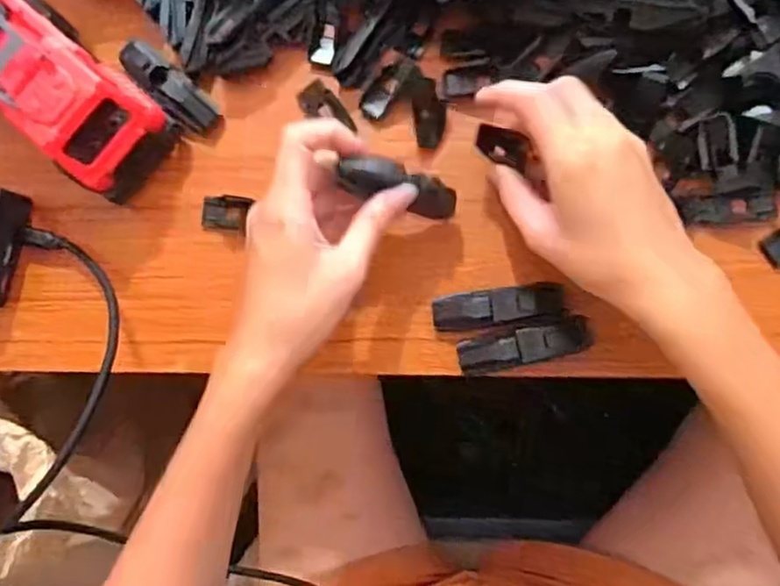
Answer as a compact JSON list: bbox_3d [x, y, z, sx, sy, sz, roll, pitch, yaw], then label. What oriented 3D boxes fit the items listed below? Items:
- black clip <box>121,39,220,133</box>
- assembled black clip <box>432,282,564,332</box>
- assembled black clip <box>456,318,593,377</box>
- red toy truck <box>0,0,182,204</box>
[{"bbox_3d":[-0.134,-0.124,0.417,0.069,0.023,0.023,44,92,7],"label":"black clip"},{"bbox_3d":[0.060,0.008,0.391,0.070,0.025,0.019,-8,86,6],"label":"assembled black clip"},{"bbox_3d":[0.075,0.029,0.384,0.073,0.022,0.020,-15,85,5],"label":"assembled black clip"},{"bbox_3d":[-0.193,-0.123,0.388,0.131,0.089,0.057,43,92,7],"label":"red toy truck"}]

